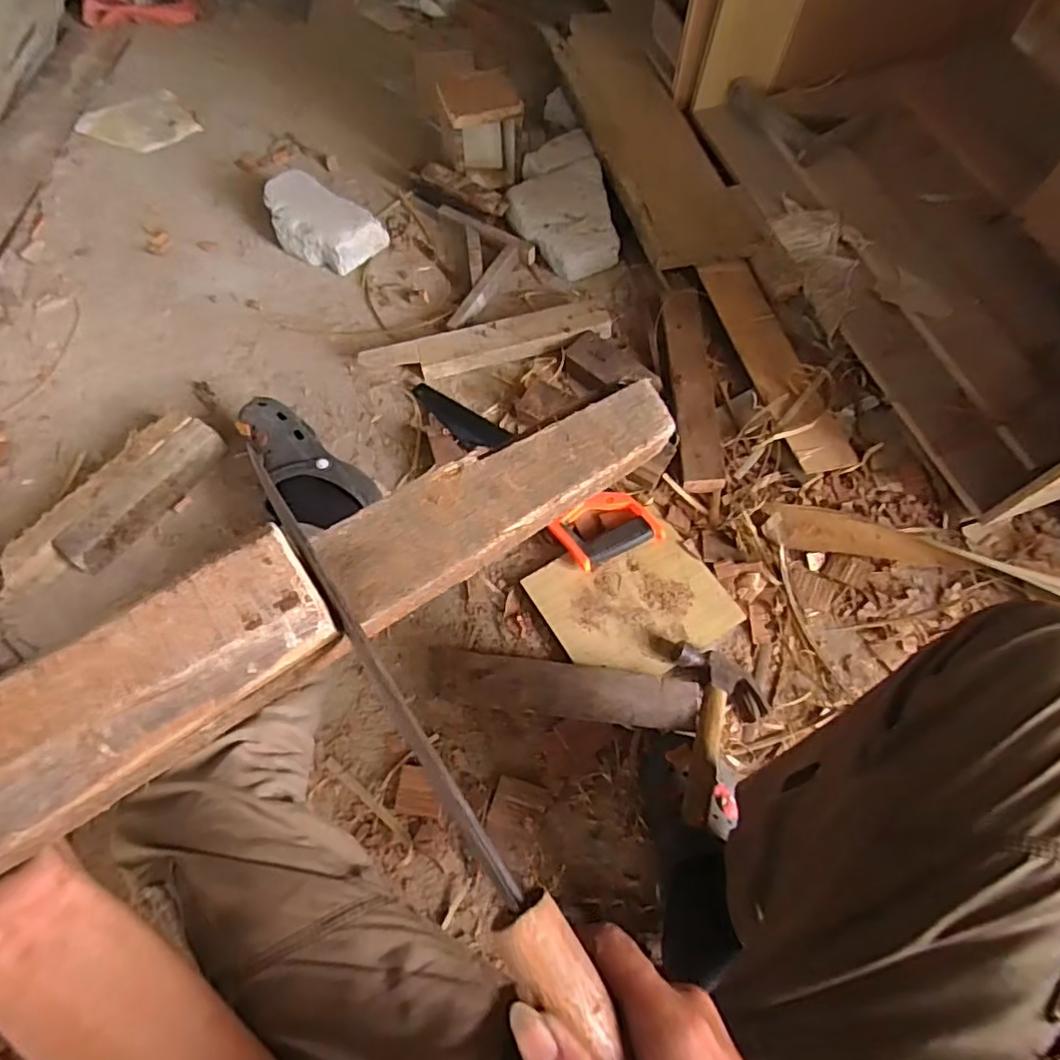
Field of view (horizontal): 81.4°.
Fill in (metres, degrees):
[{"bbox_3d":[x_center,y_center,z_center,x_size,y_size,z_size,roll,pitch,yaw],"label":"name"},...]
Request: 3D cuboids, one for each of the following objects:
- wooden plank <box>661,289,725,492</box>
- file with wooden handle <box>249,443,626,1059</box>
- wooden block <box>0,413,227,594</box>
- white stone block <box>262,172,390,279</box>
[{"bbox_3d":[0.248,-0.222,0.938,0.064,0.036,0.362,0,68,1],"label":"wooden plank"},{"bbox_3d":[-0.052,0.087,0.270,0.026,0.020,0.294,-33,73,-12],"label":"file with wooden handle"},{"bbox_3d":[-0.580,-0.034,0.866,0.093,0.061,0.324,36,73,14],"label":"wooden block"},{"bbox_3d":[-0.366,-0.531,1.072,0.207,0.079,0.112,28,71,11],"label":"white stone block"}]

